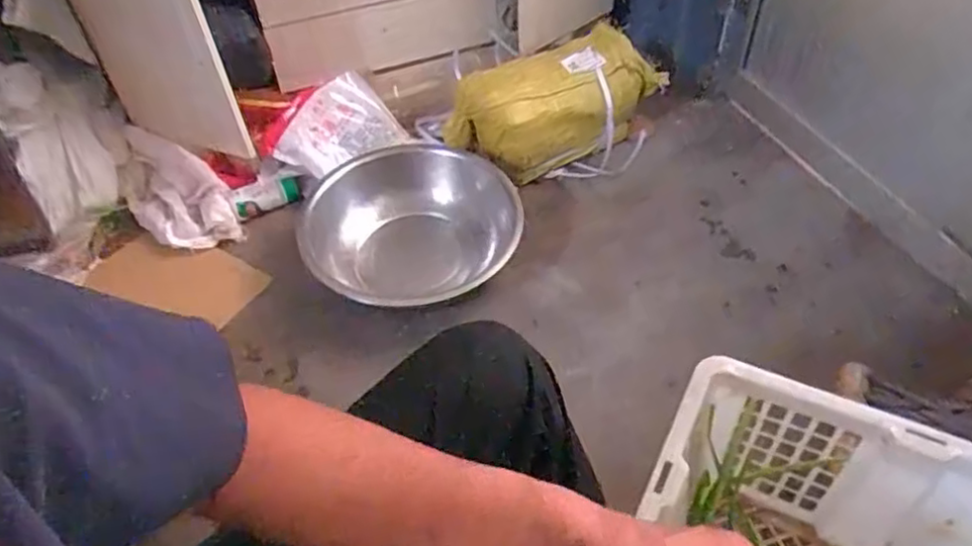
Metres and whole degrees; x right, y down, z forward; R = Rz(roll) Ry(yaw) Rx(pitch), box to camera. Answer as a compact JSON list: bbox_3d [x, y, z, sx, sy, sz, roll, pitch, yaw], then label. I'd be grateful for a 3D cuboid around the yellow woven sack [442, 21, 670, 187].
[{"bbox_3d":[0.145,-0.334,1.344,0.409,0.210,0.180,-17,48,-12],"label":"yellow woven sack"}]

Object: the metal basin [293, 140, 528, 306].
[{"bbox_3d":[-0.121,-0.066,1.160,0.361,0.128,0.333,-2,46,2],"label":"metal basin"}]

